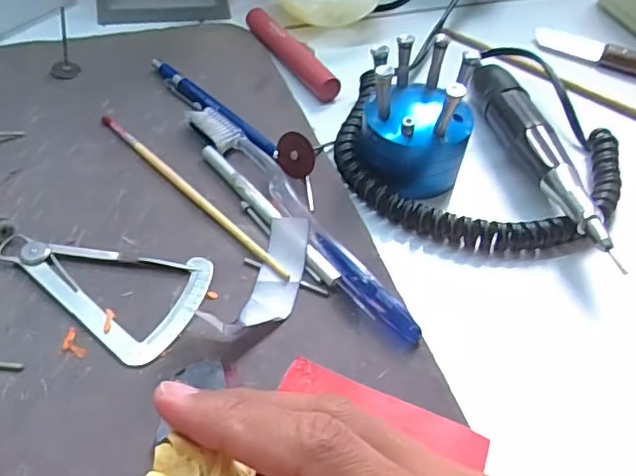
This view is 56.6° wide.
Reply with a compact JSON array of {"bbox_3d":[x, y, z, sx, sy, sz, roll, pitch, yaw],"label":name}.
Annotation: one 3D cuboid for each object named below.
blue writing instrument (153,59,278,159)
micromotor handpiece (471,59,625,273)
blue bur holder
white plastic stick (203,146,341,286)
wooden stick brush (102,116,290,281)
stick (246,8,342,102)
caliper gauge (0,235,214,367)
[{"bbox_3d":[-0.066,-0.081,0.360,0.120,0.011,0.011,37,56,26],"label":"blue writing instrument"},{"bbox_3d":[0.123,-0.044,0.331,0.024,0.027,0.161,-6,49,-10],"label":"micromotor handpiece"},{"bbox_3d":[0.054,-0.064,0.318,0.058,0.062,0.053,17,49,11],"label":"blue bur holder"},{"bbox_3d":[-0.026,-0.014,0.304,0.007,0.005,0.115,-29,56,-27],"label":"white plastic stick"},{"bbox_3d":[-0.070,-0.026,0.314,0.006,0.004,0.160,-34,58,-29],"label":"wooden stick brush"},{"bbox_3d":[-0.020,-0.127,0.403,0.015,0.014,0.103,-25,54,-24],"label":"stick"},{"bbox_3d":[-0.097,0.014,0.275,0.098,0.005,0.058,29,52,20],"label":"caliper gauge"}]

